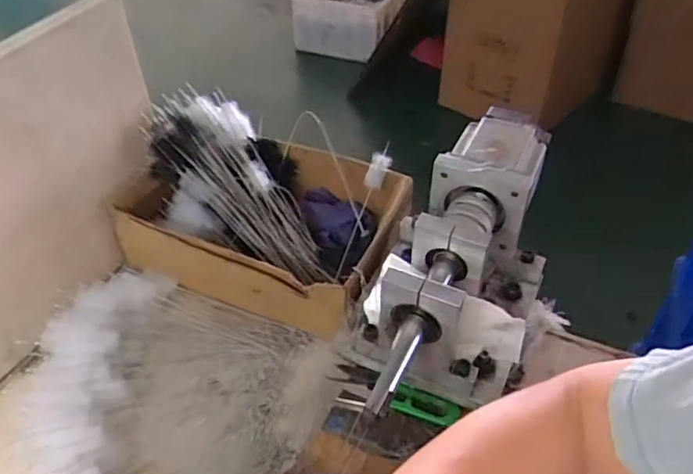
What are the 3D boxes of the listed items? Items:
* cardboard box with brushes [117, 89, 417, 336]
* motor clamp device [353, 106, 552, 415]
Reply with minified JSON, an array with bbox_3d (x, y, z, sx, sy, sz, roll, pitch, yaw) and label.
[{"bbox_3d":[-0.088,-0.032,0.653,0.286,0.140,0.192,16,44,17],"label":"cardboard box with brushes"},{"bbox_3d":[0.094,0.029,0.520,0.139,0.130,0.323,15,44,16],"label":"motor clamp device"}]

